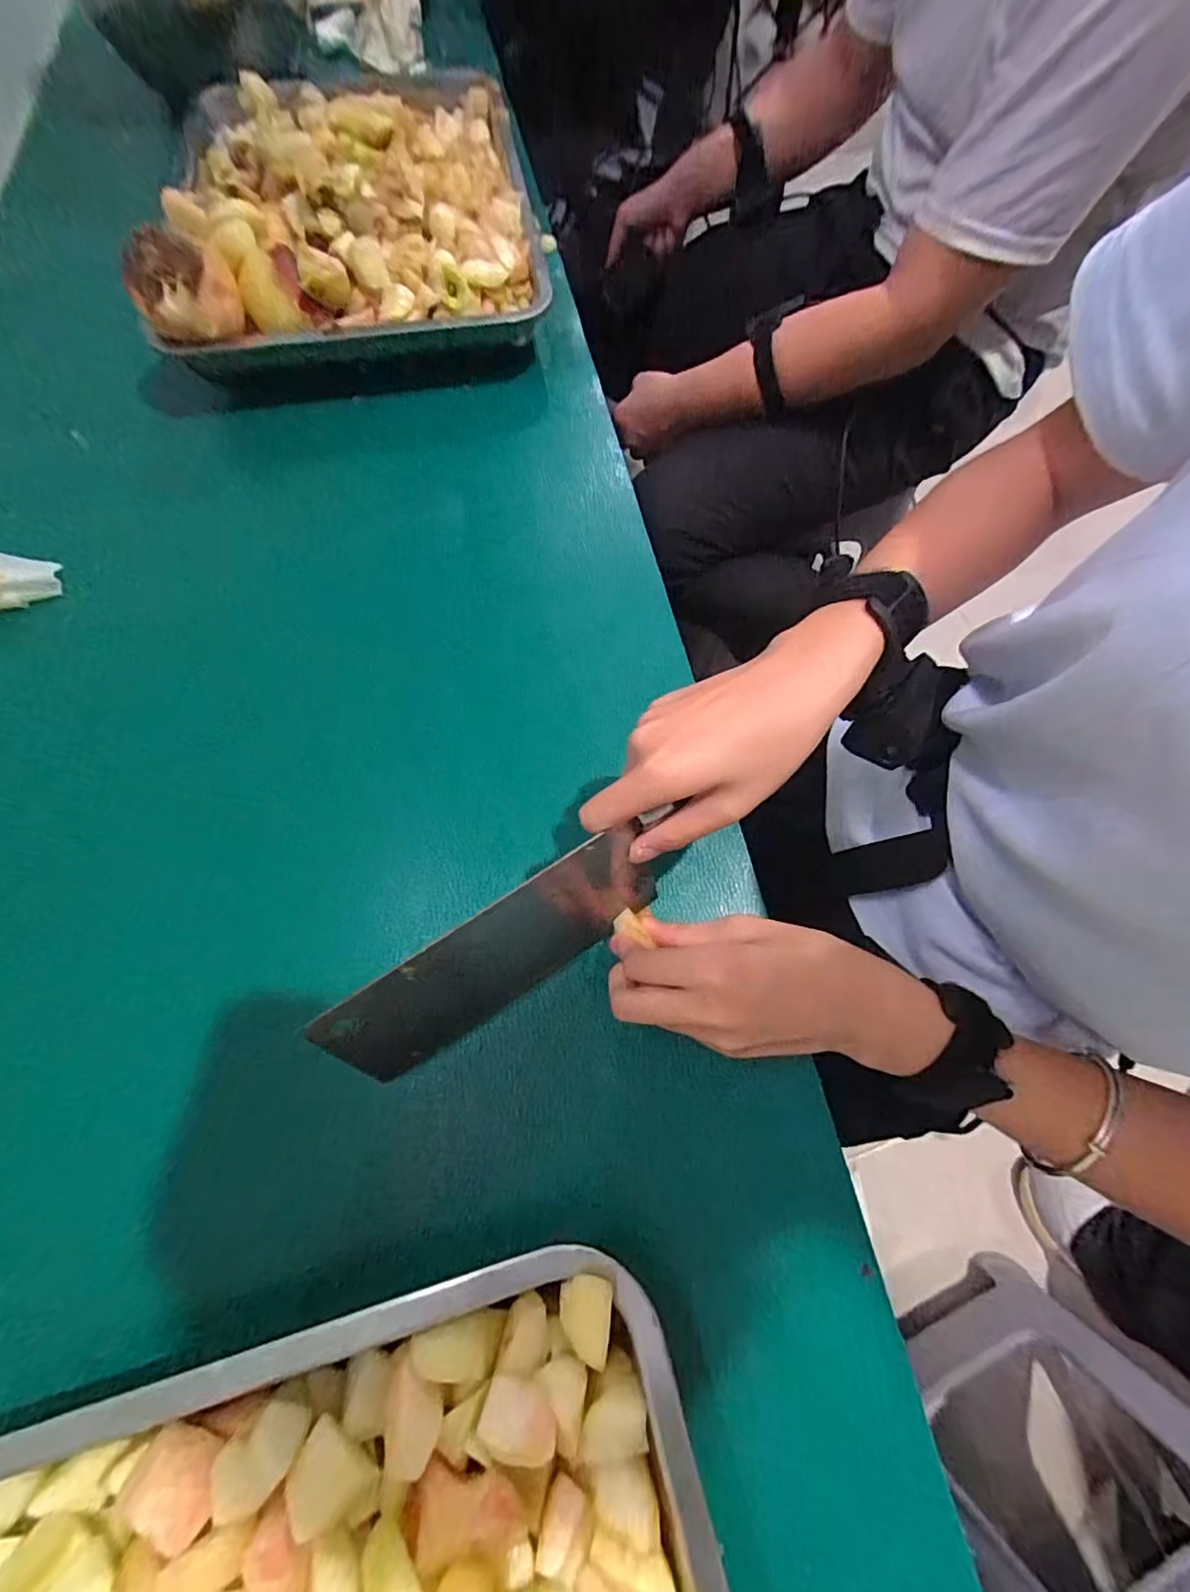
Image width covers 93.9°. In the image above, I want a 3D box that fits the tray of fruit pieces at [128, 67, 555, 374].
[{"bbox_3d":[-0.228,-0.577,0.526,0.317,0.109,0.421,-9,69,-5],"label":"tray of fruit pieces"}]

